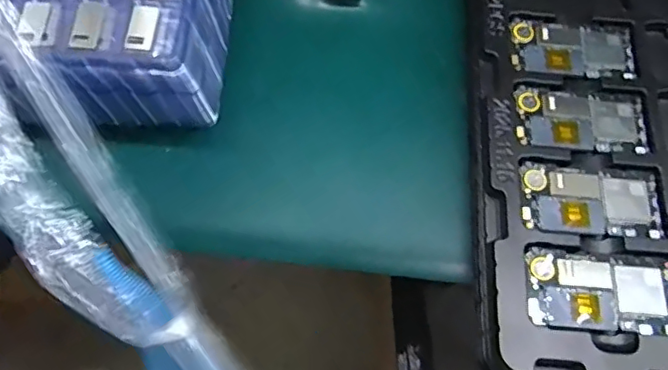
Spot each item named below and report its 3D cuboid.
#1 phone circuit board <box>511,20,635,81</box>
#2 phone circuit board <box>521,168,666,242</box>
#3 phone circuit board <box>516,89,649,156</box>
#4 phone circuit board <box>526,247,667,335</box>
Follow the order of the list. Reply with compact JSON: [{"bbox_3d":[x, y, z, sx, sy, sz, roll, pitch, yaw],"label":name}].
[{"bbox_3d":[0.243,-0.137,0.567,0.120,0.010,0.063,2,65,1],"label":"phone circuit board"},{"bbox_3d":[0.232,0.015,0.501,0.122,0.004,0.063,3,65,2],"label":"phone circuit board"},{"bbox_3d":[0.238,-0.061,0.534,0.120,0.007,0.064,3,65,1],"label":"phone circuit board"},{"bbox_3d":[0.227,0.092,0.469,0.123,0.005,0.065,5,65,2],"label":"phone circuit board"}]

